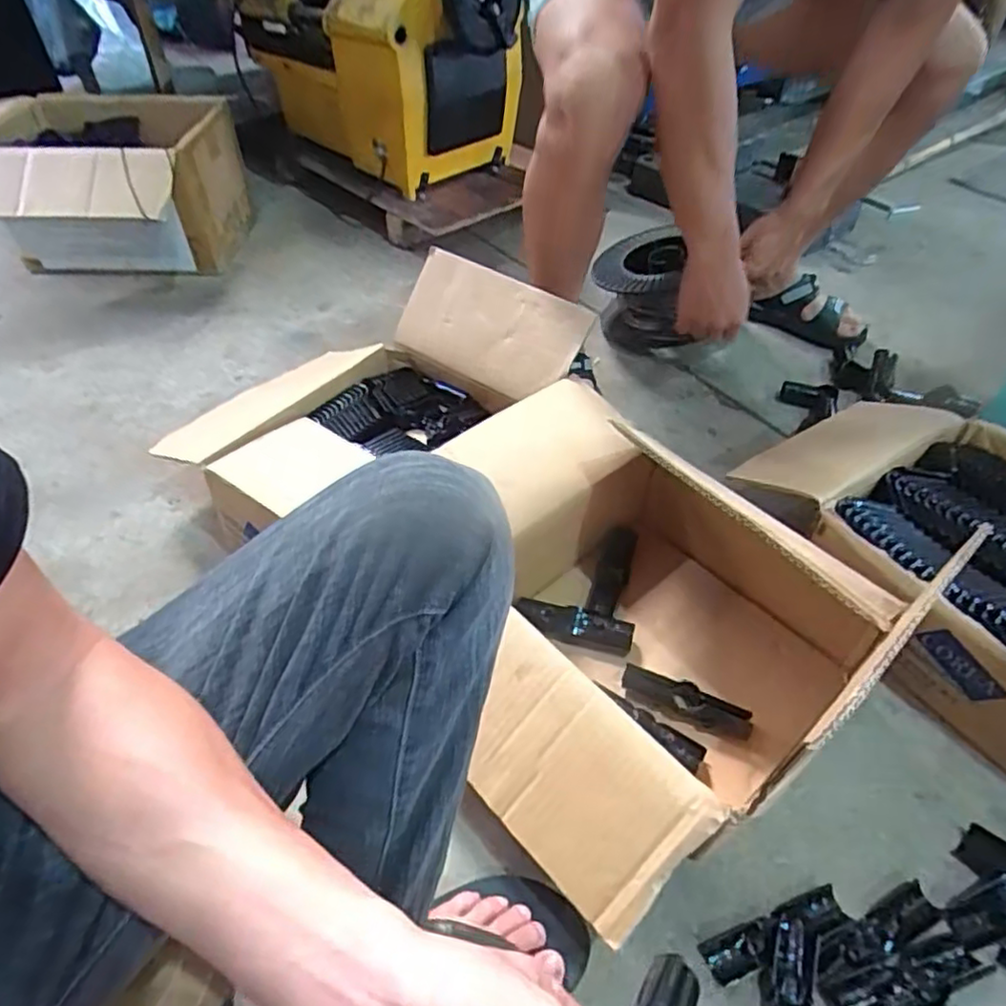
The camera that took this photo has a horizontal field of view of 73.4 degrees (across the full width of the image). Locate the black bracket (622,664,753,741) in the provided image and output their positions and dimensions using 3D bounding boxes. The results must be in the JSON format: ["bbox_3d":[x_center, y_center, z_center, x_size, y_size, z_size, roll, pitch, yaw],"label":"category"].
[{"bbox_3d":[0.186,0.206,0.688,0.130,0.029,0.034,18,49,16],"label":"black bracket"}]

